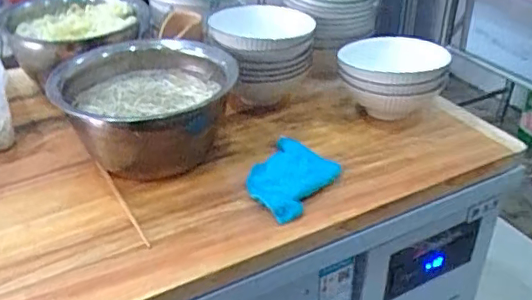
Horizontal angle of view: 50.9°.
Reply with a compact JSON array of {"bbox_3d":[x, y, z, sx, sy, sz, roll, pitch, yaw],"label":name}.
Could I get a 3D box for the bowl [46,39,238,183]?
[{"bbox_3d":[-0.206,-0.071,0.933,0.259,0.147,0.250,-1,33,0],"label":"bowl"}]

